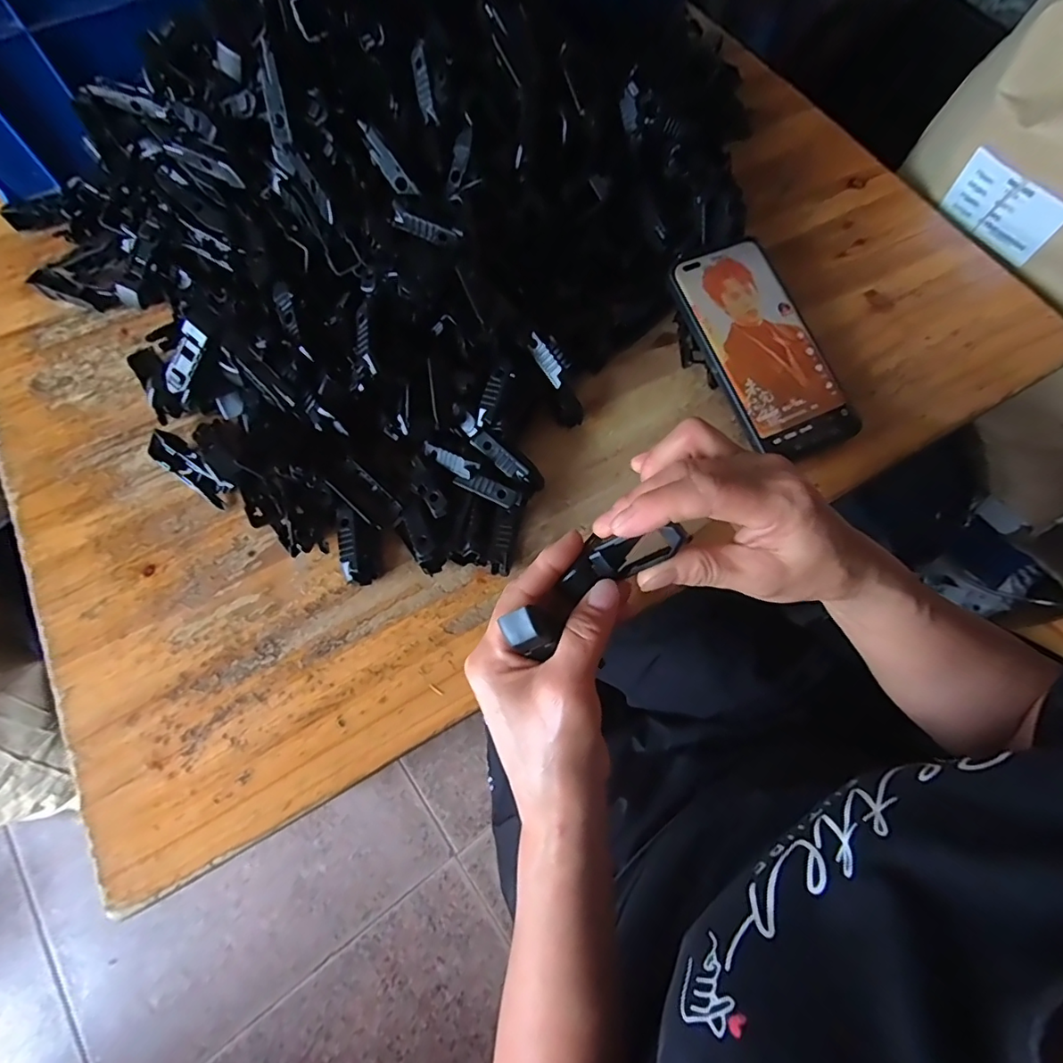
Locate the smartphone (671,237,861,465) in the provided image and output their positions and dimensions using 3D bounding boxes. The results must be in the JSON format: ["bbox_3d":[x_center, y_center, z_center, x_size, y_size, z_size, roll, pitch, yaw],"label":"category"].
[{"bbox_3d":[0.163,-0.128,0.369,0.076,0.009,0.162,-25,84,-11],"label":"smartphone"}]

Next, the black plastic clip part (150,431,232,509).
[{"bbox_3d":[-0.221,-0.041,0.339,0.061,0.019,0.020,37,72,12],"label":"black plastic clip part"}]

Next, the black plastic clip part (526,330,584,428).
[{"bbox_3d":[0.020,-0.102,0.351,0.024,0.067,0.020,-35,29,-14],"label":"black plastic clip part"}]

